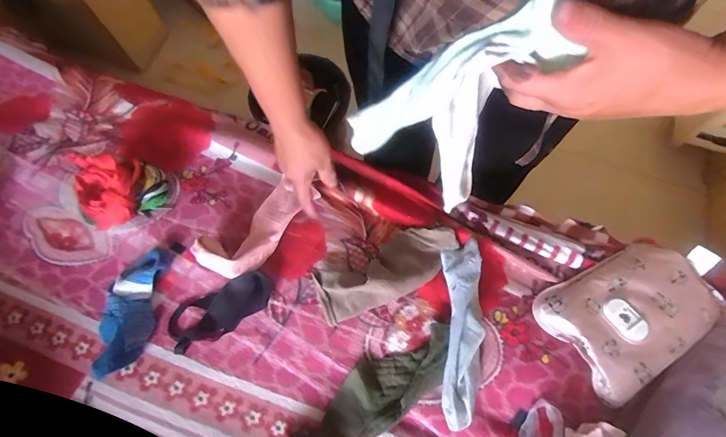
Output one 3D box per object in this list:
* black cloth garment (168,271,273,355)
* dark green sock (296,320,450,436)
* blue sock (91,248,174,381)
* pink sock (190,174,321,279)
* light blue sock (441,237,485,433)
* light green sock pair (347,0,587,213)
[{"bbox_3d":[-0.194,0.124,0.510,0.144,0.030,0.060,-26,75,-7],"label":"black cloth garment"},{"bbox_3d":[0.013,0.226,0.478,0.257,0.032,0.078,-30,68,-11],"label":"dark green sock"},{"bbox_3d":[-0.309,0.114,0.498,0.070,0.049,0.169,12,67,8],"label":"blue sock"},{"bbox_3d":[-0.149,0.009,0.534,0.081,0.035,0.175,35,59,10],"label":"pink sock"},{"bbox_3d":[0.133,0.143,0.506,0.051,0.045,0.245,4,66,4],"label":"light blue sock"},{"bbox_3d":[0.059,-0.104,0.311,0.141,0.219,0.047,41,55,12],"label":"light green sock pair"}]

